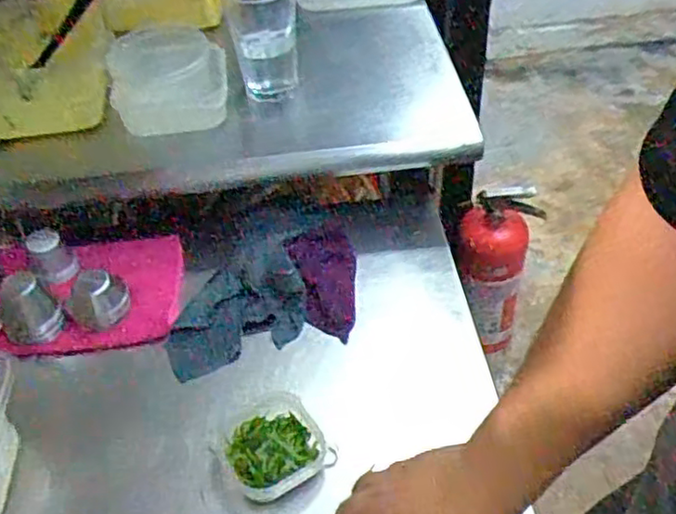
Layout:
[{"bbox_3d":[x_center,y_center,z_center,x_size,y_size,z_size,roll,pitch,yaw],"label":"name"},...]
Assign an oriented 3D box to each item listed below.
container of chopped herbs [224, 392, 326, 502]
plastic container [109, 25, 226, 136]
[{"bbox_3d":[-0.060,0.166,0.599,0.082,0.033,0.097,-25,49,-19],"label":"container of chopped herbs"},{"bbox_3d":[-0.198,-0.211,0.793,0.126,0.094,0.087,-10,45,-5],"label":"plastic container"}]

